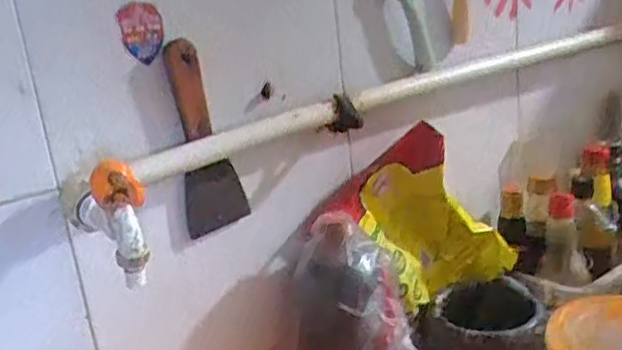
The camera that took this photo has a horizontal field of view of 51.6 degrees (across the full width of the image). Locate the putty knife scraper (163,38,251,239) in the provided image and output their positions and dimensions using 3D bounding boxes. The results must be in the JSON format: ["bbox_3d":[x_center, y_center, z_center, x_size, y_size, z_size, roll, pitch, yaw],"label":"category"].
[{"bbox_3d":[-0.107,-0.034,0.619,0.064,0.192,0.013,-22,28,-24],"label":"putty knife scraper"}]

